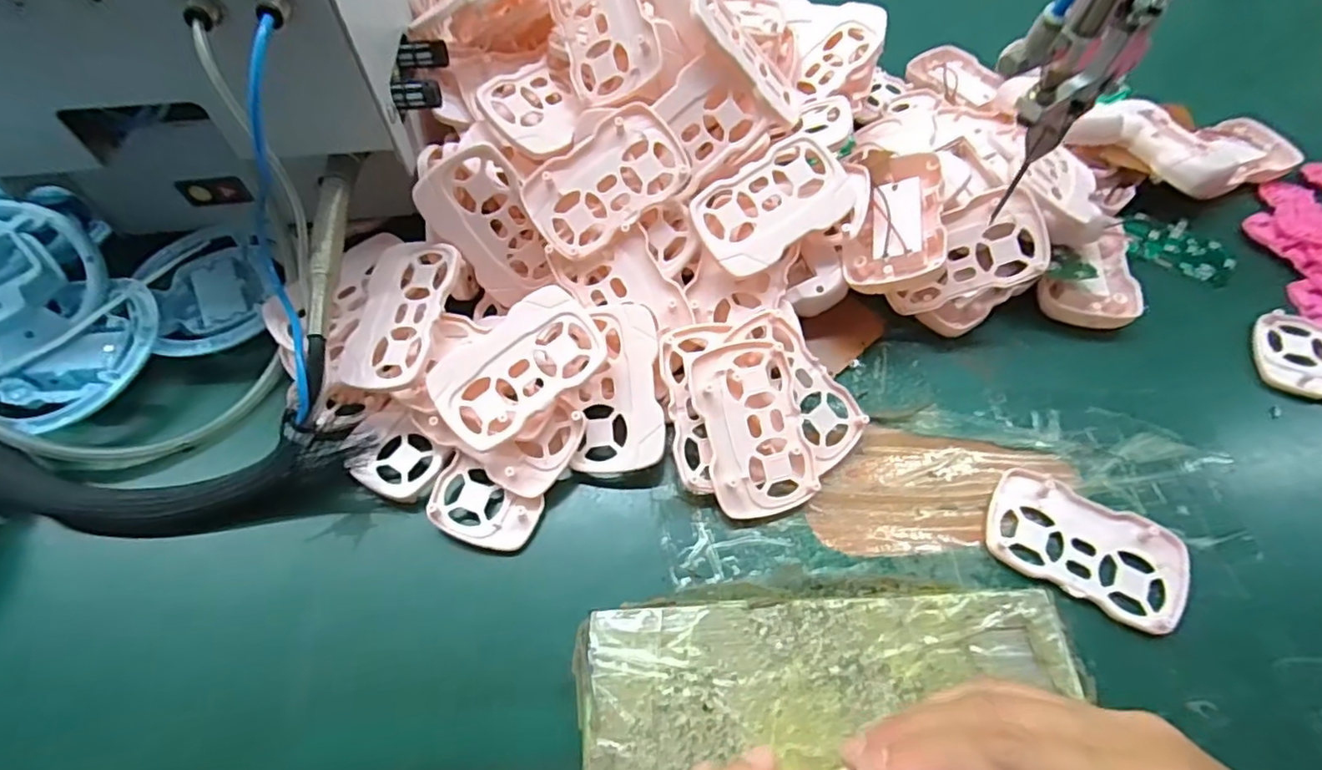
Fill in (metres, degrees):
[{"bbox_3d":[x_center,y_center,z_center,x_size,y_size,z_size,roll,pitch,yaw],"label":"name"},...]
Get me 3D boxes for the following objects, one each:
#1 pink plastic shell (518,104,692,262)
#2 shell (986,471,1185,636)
[{"bbox_3d":[-0.030,-0.111,0.336,0.087,0.008,0.055,-37,90,1],"label":"pink plastic shell"},{"bbox_3d":[0.209,0.080,0.304,0.089,0.007,0.055,25,63,14],"label":"shell"}]

